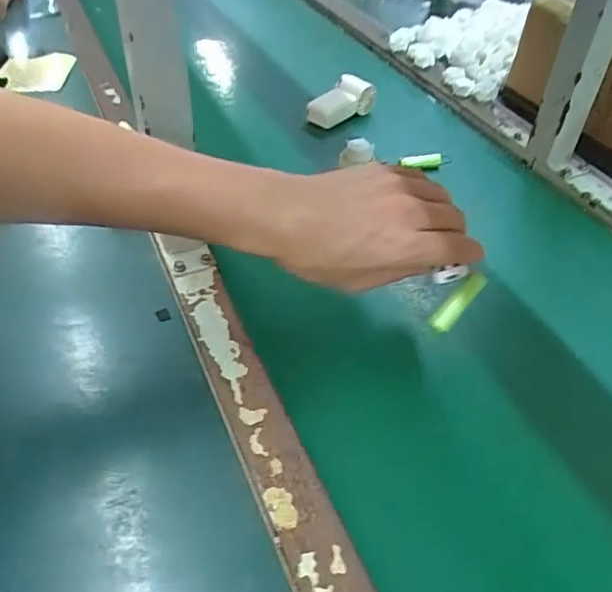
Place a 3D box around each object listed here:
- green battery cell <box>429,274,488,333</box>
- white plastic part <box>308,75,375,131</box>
[{"bbox_3d":[0.112,0.004,0.422,0.055,0.011,0.012,-46,59,-8],"label":"green battery cell"},{"bbox_3d":[0.045,-0.245,0.730,0.091,0.041,0.038,-29,52,-29],"label":"white plastic part"}]

